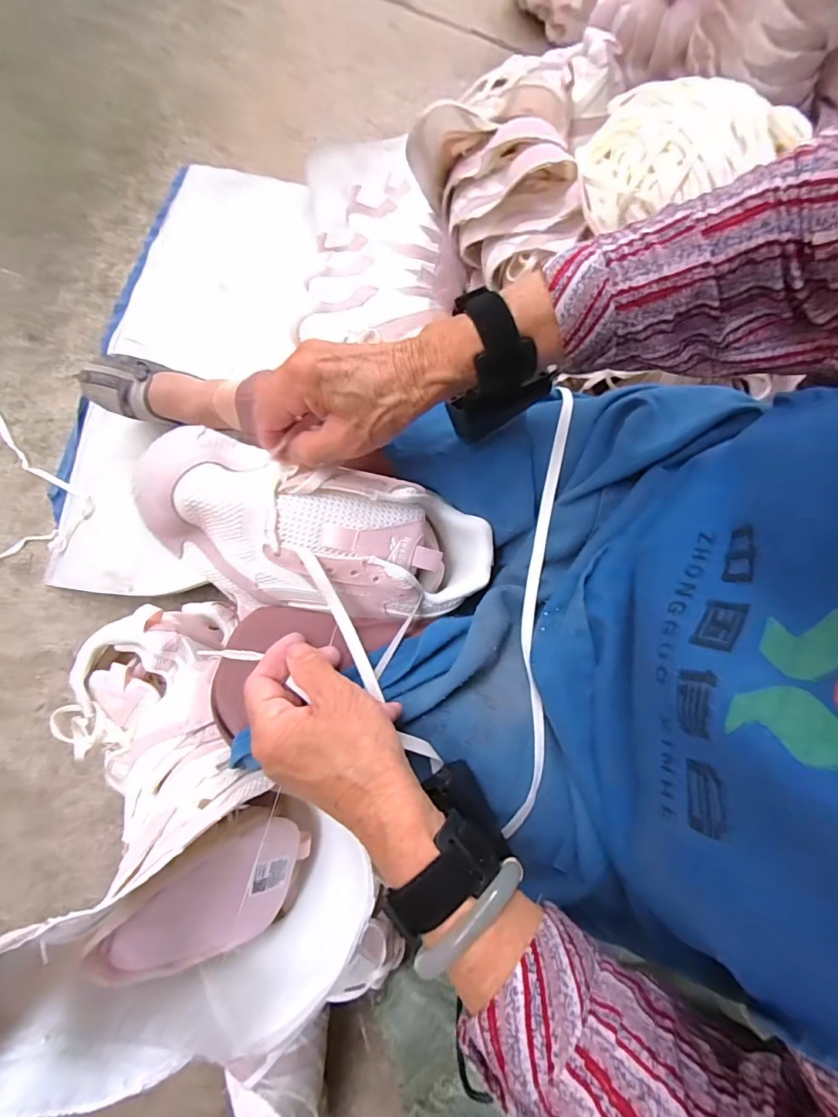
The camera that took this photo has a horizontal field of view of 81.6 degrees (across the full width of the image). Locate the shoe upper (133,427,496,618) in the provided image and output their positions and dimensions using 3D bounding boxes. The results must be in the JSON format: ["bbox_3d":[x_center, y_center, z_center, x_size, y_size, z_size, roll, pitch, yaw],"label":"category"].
[{"bbox_3d":[-0.065,-0.021,0.350,0.243,0.057,0.111,13,77,-16],"label":"shoe upper"}]

